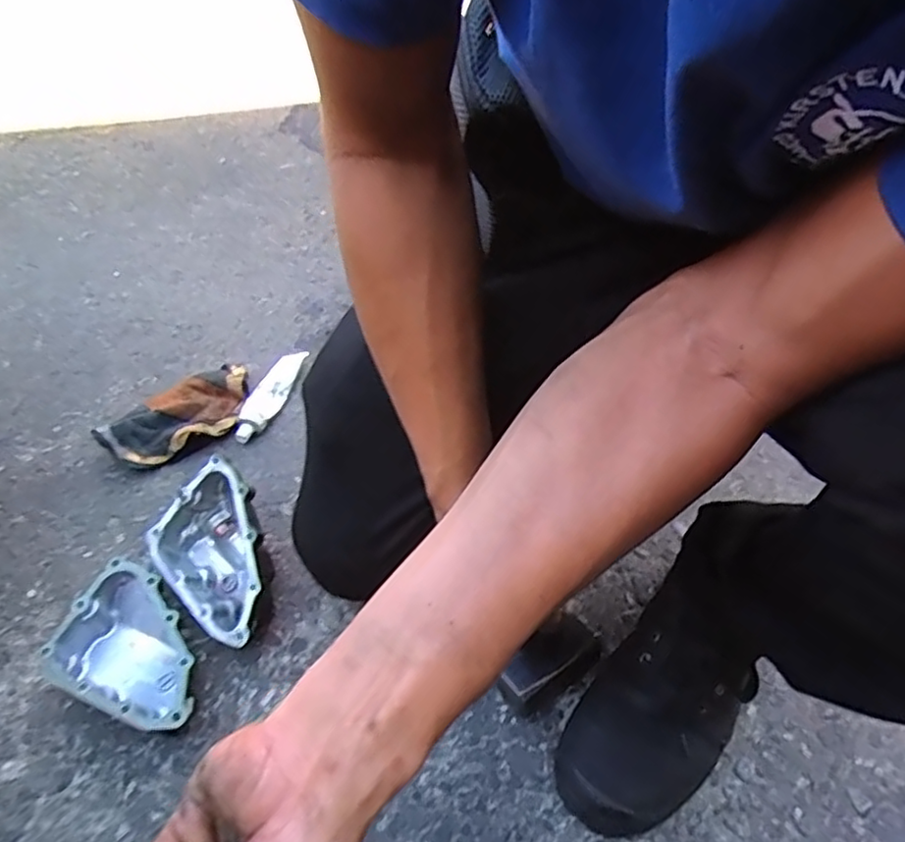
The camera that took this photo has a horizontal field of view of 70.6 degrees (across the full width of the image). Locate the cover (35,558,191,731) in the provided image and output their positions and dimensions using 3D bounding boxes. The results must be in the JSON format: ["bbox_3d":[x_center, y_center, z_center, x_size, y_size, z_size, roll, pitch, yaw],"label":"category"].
[{"bbox_3d":[-0.281,0.213,0.576,0.161,0.053,0.109,29,57,21],"label":"cover"}]

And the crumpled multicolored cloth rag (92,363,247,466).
[{"bbox_3d":[-0.311,-0.008,0.746,0.179,0.045,0.085,-38,61,-26],"label":"crumpled multicolored cloth rag"}]

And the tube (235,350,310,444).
[{"bbox_3d":[-0.221,-0.031,0.775,0.035,0.025,0.144,15,53,11],"label":"tube"}]

